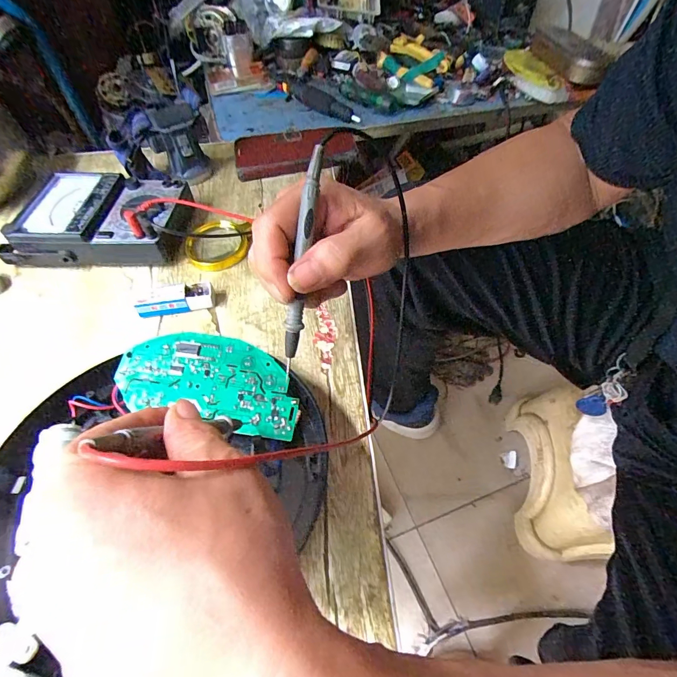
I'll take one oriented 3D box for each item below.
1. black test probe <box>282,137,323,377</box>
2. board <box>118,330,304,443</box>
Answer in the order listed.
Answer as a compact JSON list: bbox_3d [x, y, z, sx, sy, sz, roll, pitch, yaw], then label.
[{"bbox_3d":[-0.023,-0.042,0.241,0.010,0.141,0.006,12,15,8],"label":"black test probe"},{"bbox_3d":[-0.099,0.030,0.304,0.141,0.004,0.068,12,67,5],"label":"board"}]

